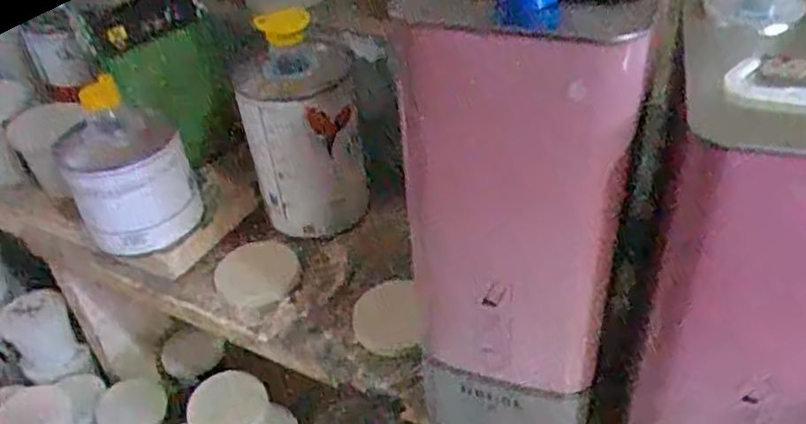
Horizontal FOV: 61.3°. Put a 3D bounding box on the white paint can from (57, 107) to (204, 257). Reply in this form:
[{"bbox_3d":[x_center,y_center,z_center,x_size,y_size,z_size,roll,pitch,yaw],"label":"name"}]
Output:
[{"bbox_3d":[-0.216,-0.021,0.548,0.090,0.107,0.084,-3,37,2],"label":"white paint can"}]

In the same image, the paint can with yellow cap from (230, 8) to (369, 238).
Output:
[{"bbox_3d":[-0.083,-0.063,0.553,0.084,0.192,0.081,-12,38,-9],"label":"paint can with yellow cap"}]

